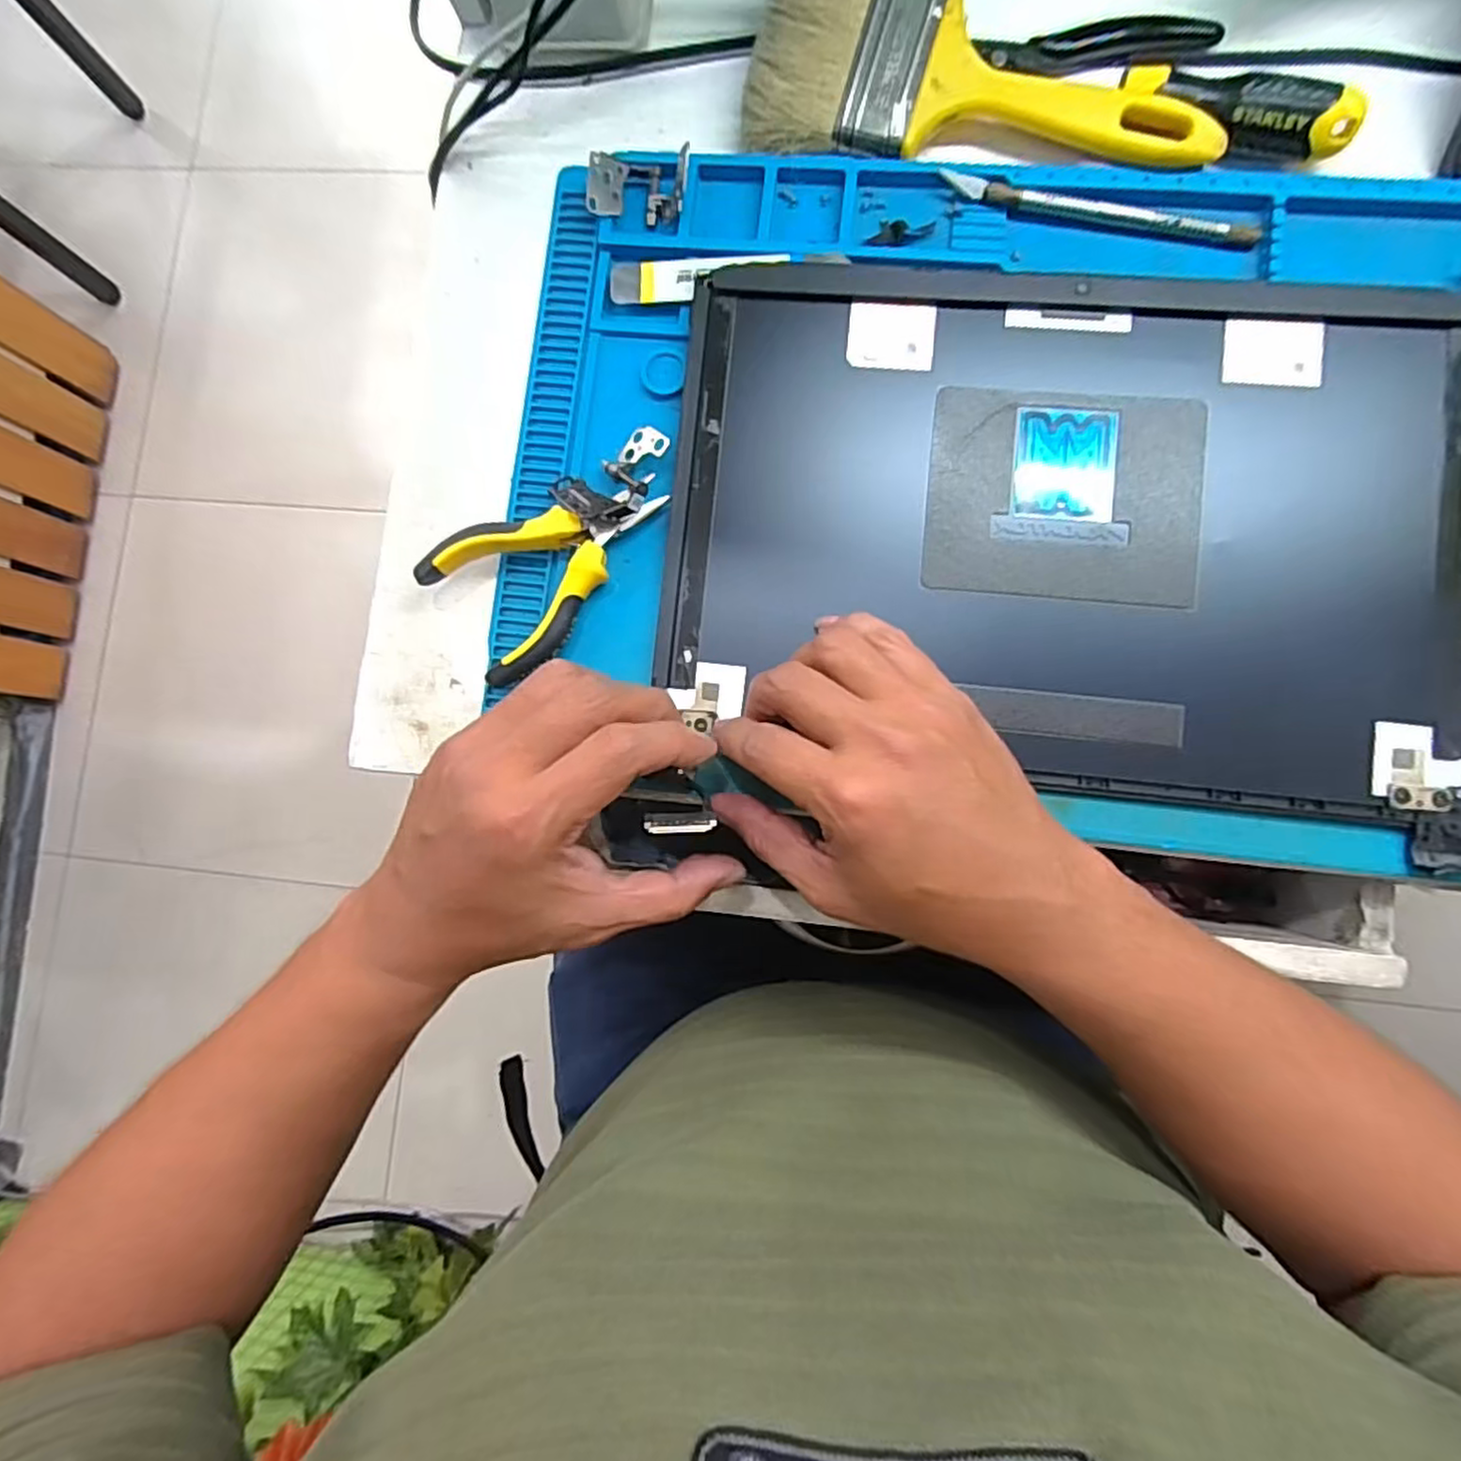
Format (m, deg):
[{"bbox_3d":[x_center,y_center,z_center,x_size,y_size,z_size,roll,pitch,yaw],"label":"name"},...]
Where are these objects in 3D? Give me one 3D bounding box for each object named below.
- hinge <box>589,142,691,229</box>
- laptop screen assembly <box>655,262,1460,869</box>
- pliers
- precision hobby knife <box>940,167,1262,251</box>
[{"bbox_3d":[-0.046,-0.274,0.356,0.049,0.017,0.028,6,85,5],"label":"hinge"},{"bbox_3d":[0.155,-0.094,0.330,0.360,0.011,0.235,7,85,5],"label":"laptop screen assembly"},{"bbox_3d":[-0.084,-0.082,0.340,0.115,0.018,0.073,-38,83,0],"label":"pliers"},{"bbox_3d":[0.179,-0.253,0.343,0.150,0.007,0.008,13,86,5],"label":"precision hobby knife"}]

